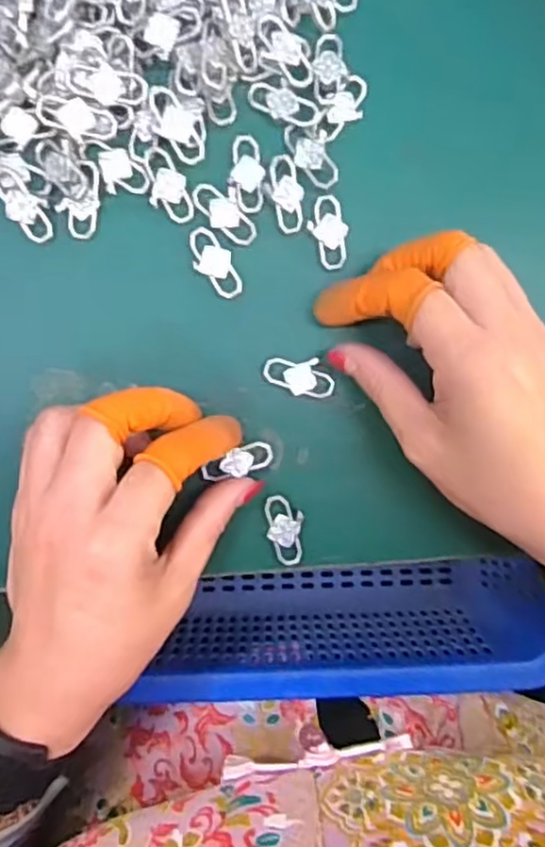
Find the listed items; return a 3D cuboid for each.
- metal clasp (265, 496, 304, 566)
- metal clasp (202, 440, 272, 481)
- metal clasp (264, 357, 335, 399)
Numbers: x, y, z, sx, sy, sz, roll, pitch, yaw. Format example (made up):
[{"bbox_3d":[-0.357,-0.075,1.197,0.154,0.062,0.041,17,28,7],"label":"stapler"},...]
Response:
[{"bbox_3d":[0.005,0.048,0.308,0.016,0.006,0.030,-2,97,-6],"label":"metal clasp"},{"bbox_3d":[-0.015,0.018,0.302,0.031,0.005,0.011,-24,99,-11],"label":"metal clasp"},{"bbox_3d":[0.012,-0.020,0.303,0.031,0.004,0.016,7,95,-7],"label":"metal clasp"}]

